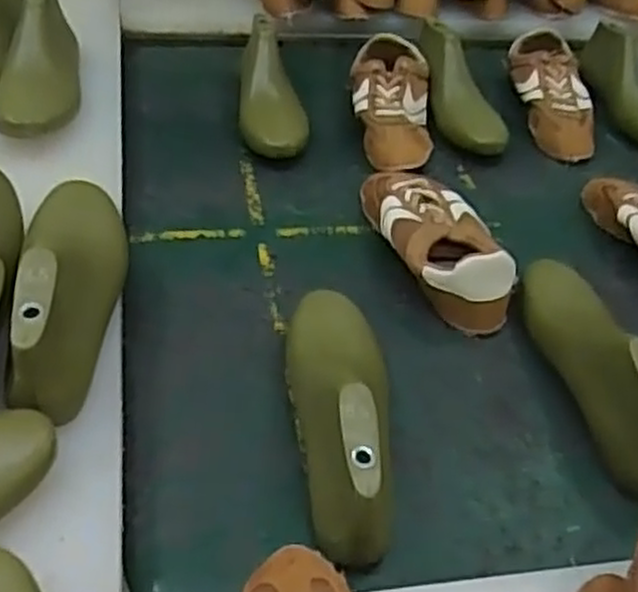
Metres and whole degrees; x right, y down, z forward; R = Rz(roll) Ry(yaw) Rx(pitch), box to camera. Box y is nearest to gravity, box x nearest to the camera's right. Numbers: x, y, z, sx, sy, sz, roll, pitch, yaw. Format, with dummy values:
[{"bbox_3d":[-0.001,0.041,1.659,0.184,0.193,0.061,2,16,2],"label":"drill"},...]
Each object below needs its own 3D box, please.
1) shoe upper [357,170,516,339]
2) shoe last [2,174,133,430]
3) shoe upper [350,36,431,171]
[{"bbox_3d":[0.119,-0.063,0.786,0.104,0.070,0.230,-5,45,-12],"label":"shoe upper"},{"bbox_3d":[-0.194,-0.023,0.603,0.080,0.081,0.254,-3,45,-11],"label":"shoe last"},{"bbox_3d":[0.090,-0.241,0.976,0.100,0.067,0.237,3,44,-4],"label":"shoe upper"}]

